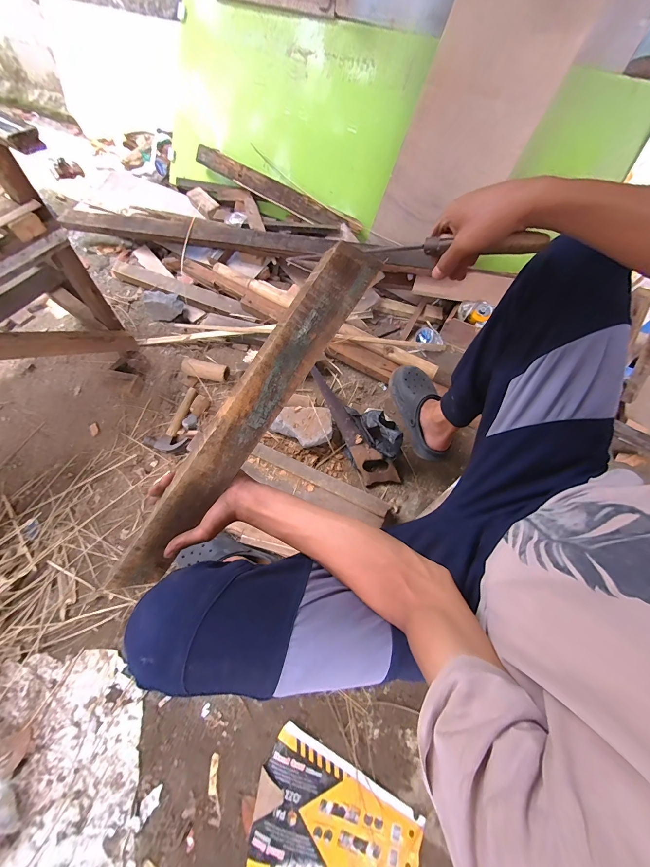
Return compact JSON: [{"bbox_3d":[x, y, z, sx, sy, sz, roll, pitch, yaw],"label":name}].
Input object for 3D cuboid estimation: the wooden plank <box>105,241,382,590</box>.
[{"bbox_3d":[-0.110,-0.006,0.412,0.060,0.022,0.513,33,98,-29],"label":"wooden plank"}]

